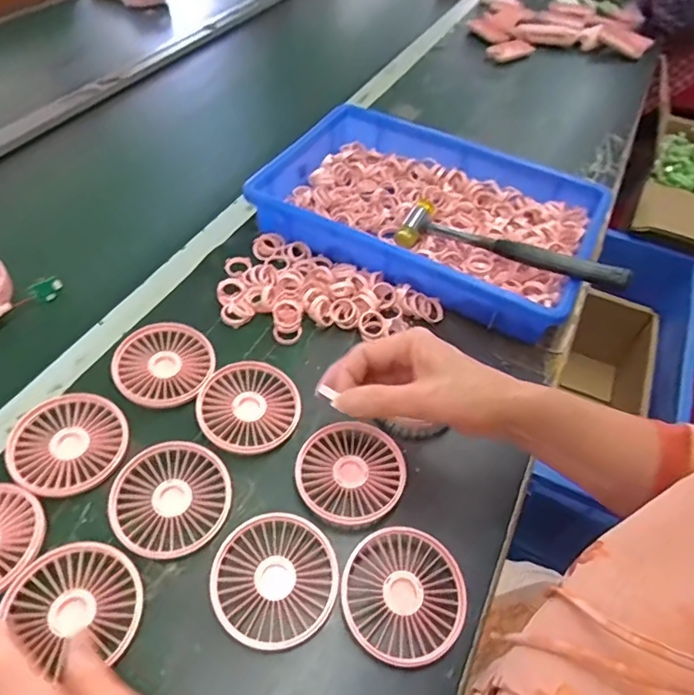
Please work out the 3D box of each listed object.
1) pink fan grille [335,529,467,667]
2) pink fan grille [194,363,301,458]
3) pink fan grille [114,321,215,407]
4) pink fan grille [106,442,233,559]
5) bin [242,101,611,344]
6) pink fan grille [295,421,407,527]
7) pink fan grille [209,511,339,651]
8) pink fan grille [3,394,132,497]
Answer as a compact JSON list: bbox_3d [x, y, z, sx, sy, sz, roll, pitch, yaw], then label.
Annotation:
[{"bbox_3d":[0.041,0.178,0.376,0.088,0.020,0.085,1,51,-2],"label":"pink fan grille"},{"bbox_3d":[-0.087,0.051,0.462,0.086,0.010,0.086,1,51,-2],"label":"pink fan grille"},{"bbox_3d":[-0.170,0.015,0.483,0.087,0.012,0.089,1,51,-2],"label":"pink fan grille"},{"bbox_3d":[-0.138,0.115,0.406,0.086,0.006,0.087,32,57,22],"label":"pink fan grille"},{"bbox_3d":[0.103,-0.164,0.617,0.379,0.059,0.245,24,54,16],"label":"bin"},{"bbox_3d":[0.002,0.100,0.429,0.087,0.010,0.088,1,51,-2],"label":"pink fan grille"},{"bbox_3d":[-0.052,0.167,0.377,0.087,0.013,0.087,0,51,-2],"label":"pink fan grille"},{"bbox_3d":[-0.231,0.077,0.431,0.089,0.006,0.087,1,51,-2],"label":"pink fan grille"}]

